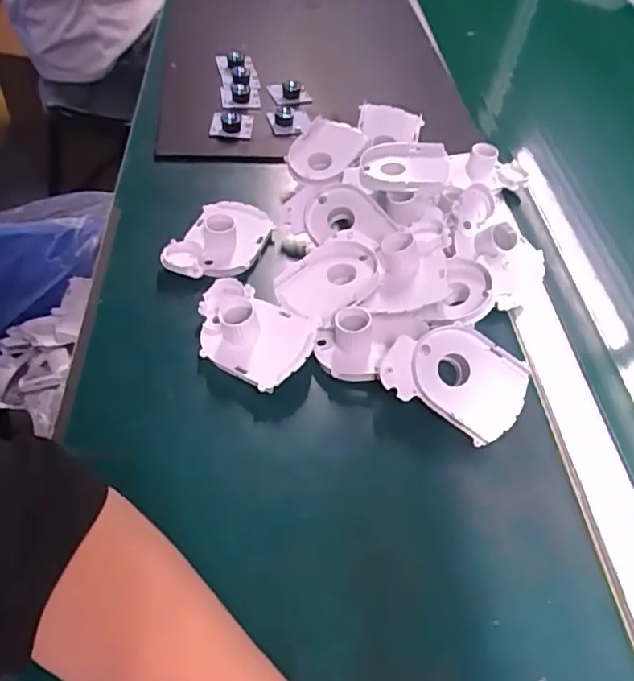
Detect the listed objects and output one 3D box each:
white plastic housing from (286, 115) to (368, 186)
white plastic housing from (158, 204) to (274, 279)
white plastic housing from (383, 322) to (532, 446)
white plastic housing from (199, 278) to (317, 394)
[{"bbox_3d":[0.010,-0.187,0.578,0.068,0.025,0.086,15,50,7],"label":"white plastic housing"},{"bbox_3d":[-0.084,-0.092,0.518,0.067,0.034,0.099,21,51,14],"label":"white plastic housing"},{"bbox_3d":[0.100,0.026,0.422,0.100,0.014,0.069,24,79,-3],"label":"white plastic housing"},{"bbox_3d":[-0.052,-0.006,0.445,0.100,0.041,0.065,30,54,21],"label":"white plastic housing"}]

